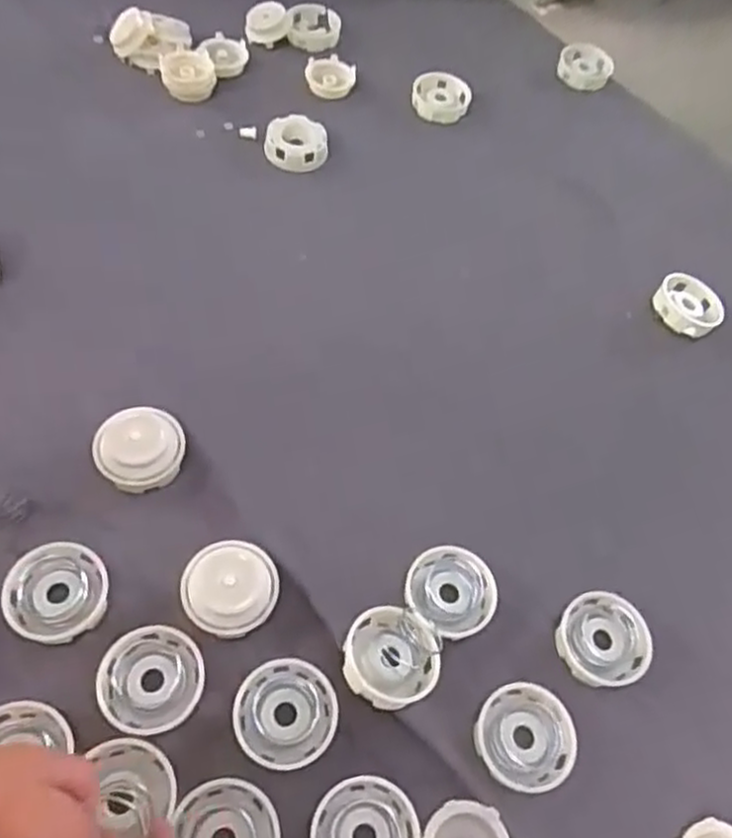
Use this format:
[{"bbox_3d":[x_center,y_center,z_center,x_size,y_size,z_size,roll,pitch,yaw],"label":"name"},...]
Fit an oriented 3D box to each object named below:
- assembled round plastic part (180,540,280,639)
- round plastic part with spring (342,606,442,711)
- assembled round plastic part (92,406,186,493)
[{"bbox_3d":[-0.090,0.110,0.474,0.061,0.027,0.060,4,59,-6],"label":"assembled round plastic part"},{"bbox_3d":[0.017,0.156,0.465,0.060,0.023,0.060,4,59,-6],"label":"round plastic part with spring"},{"bbox_3d":[-0.163,0.018,0.512,0.060,0.029,0.057,4,59,-6],"label":"assembled round plastic part"}]

